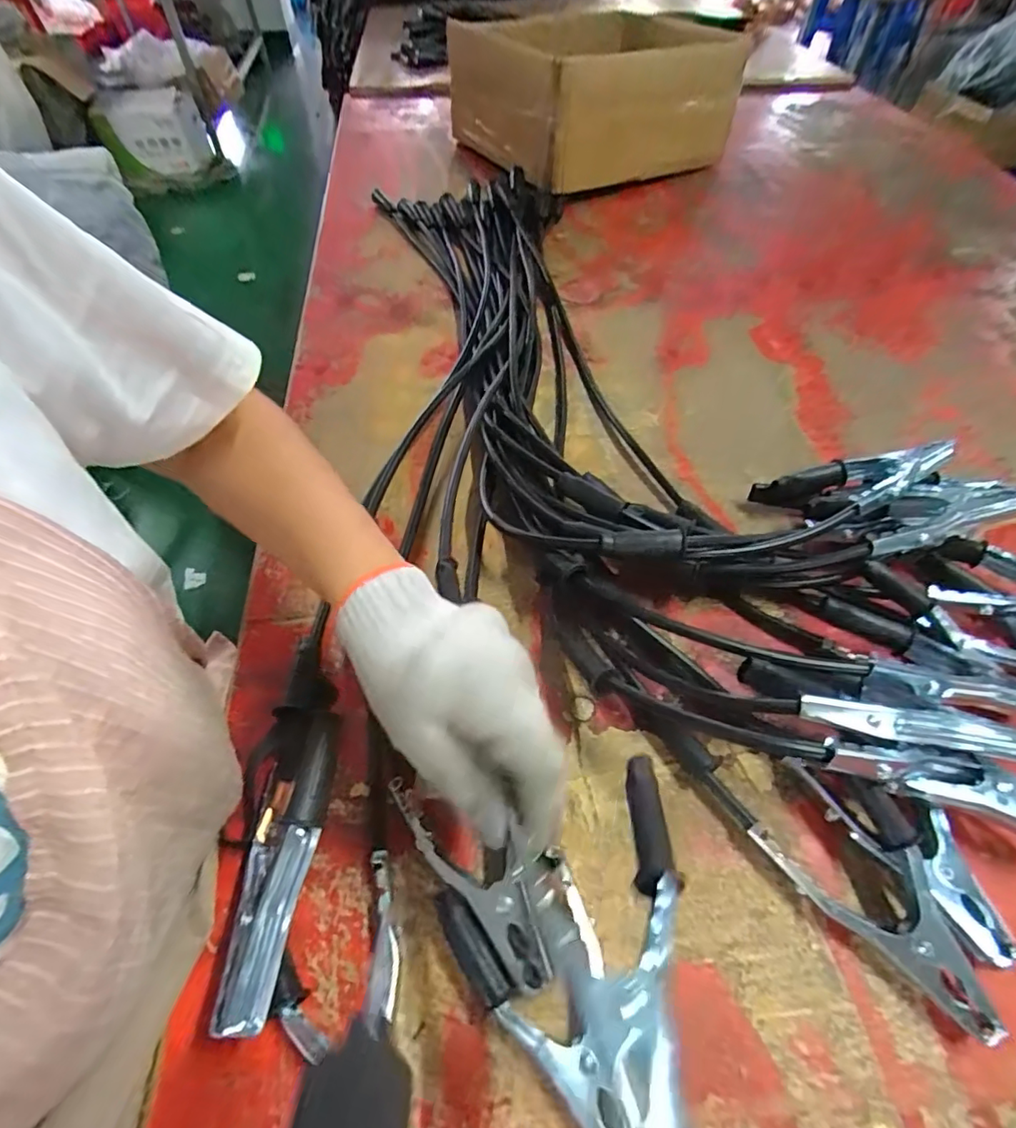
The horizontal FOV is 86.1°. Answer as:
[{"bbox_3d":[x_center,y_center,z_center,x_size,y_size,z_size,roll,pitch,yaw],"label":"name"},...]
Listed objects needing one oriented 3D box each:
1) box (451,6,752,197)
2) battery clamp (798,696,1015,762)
[{"bbox_3d":[0.152,-0.811,0.945,0.421,0.180,0.334,-25,58,-17],"label":"box"},{"bbox_3d":[0.235,0.098,0.323,0.125,0.037,0.022,9,54,6],"label":"battery clamp"}]

